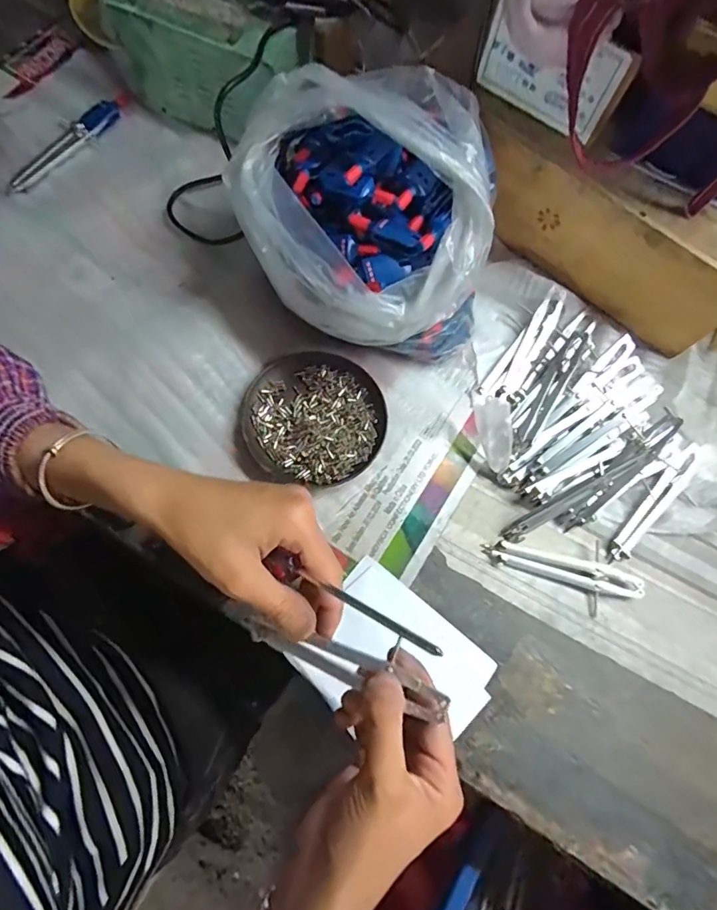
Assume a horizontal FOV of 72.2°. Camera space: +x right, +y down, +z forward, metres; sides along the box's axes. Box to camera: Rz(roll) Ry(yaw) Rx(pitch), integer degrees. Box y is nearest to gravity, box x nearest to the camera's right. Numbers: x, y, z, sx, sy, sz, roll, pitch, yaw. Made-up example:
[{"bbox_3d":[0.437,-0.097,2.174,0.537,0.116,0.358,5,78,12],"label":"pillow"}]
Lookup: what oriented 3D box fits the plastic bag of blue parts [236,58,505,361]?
[{"bbox_3d":[0.005,-0.174,0.386,0.187,0.130,0.176,-7,73,-7],"label":"plastic bag of blue parts"}]

